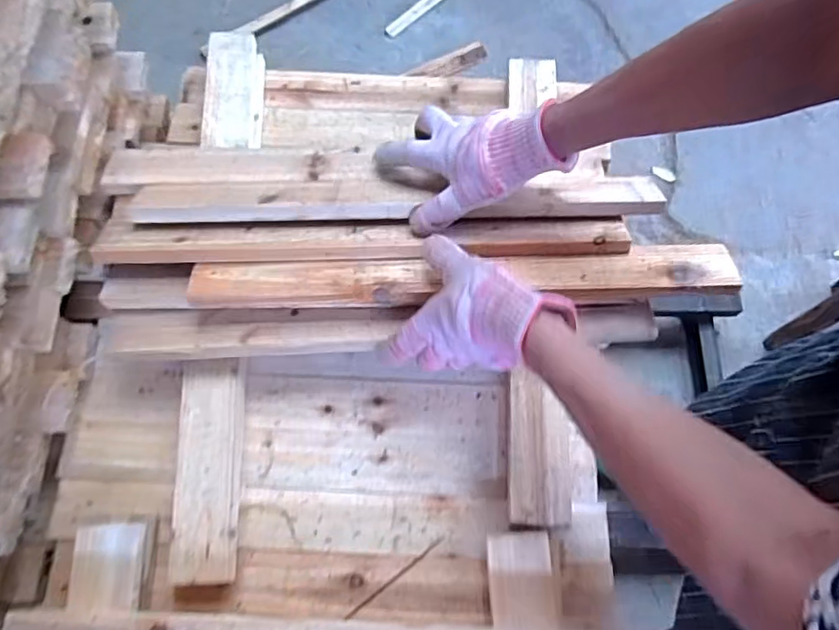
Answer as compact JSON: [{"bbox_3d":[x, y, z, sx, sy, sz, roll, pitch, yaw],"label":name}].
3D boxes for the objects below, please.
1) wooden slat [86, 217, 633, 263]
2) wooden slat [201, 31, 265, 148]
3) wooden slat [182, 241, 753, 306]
[{"bbox_3d":[-0.052,-0.071,0.553,0.479,0.011,0.040,-1,68,-1],"label":"wooden slat"},{"bbox_3d":[-0.206,-0.251,0.671,0.062,0.013,0.146,5,77,-20],"label":"wooden slat"},{"bbox_3d":[0.039,-0.031,0.549,0.480,0.030,0.047,-2,68,0],"label":"wooden slat"}]

